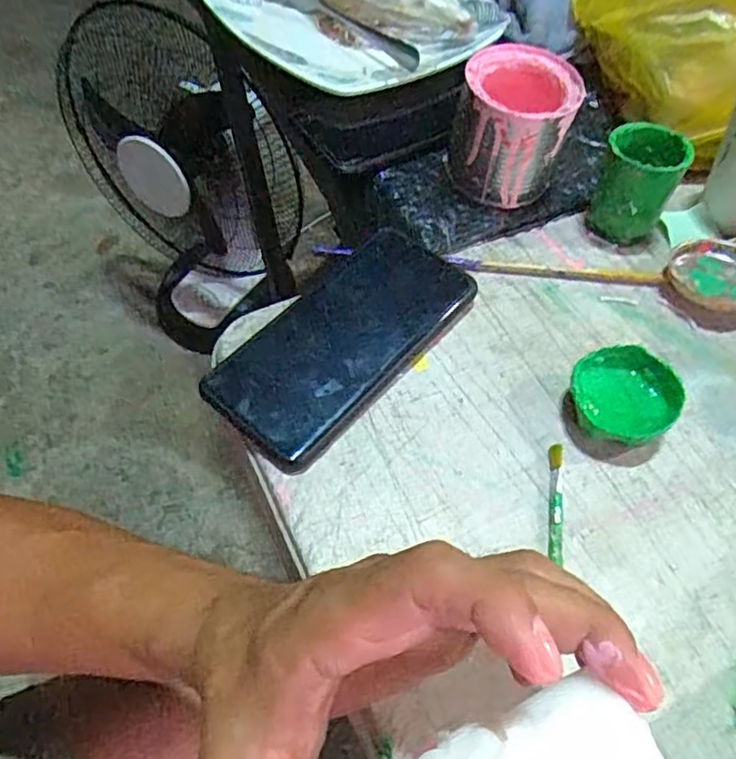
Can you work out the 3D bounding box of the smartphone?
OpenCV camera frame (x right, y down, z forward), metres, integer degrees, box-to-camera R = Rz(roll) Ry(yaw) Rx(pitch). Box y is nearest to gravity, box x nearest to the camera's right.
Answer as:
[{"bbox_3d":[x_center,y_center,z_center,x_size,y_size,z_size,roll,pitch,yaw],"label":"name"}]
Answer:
[{"bbox_3d":[-0.011,-0.027,0.364,0.078,0.011,0.165,37,61,18],"label":"smartphone"}]

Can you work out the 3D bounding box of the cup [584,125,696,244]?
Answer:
[{"bbox_3d":[0.173,-0.129,0.414,0.047,0.057,0.050,2,56,-3],"label":"cup"}]

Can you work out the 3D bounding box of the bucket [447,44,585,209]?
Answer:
[{"bbox_3d":[0.093,-0.165,0.420,0.070,0.075,0.074,2,56,-3],"label":"bucket"}]

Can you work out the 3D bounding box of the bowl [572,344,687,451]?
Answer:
[{"bbox_3d":[0.134,0.012,0.338,0.052,0.028,0.055,2,56,-3],"label":"bowl"}]

